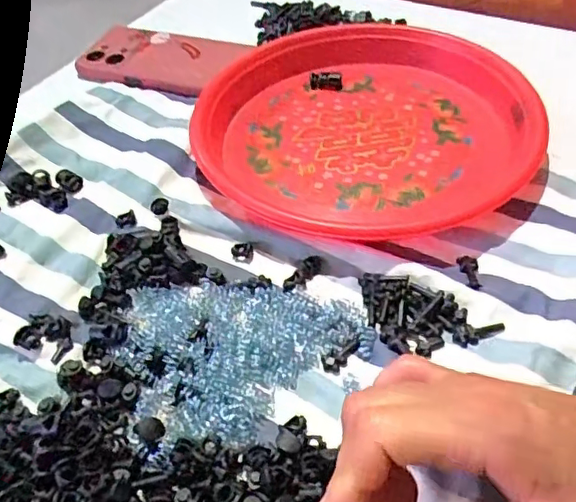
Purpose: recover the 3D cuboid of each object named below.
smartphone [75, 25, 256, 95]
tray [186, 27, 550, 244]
[{"bbox_3d":[-0.124,-0.184,0.543,0.151,0.012,0.080,12,50,15],"label":"smartphone"},{"bbox_3d":[0.056,-0.100,0.440,0.247,0.028,0.249,-8,48,-4],"label":"tray"}]

